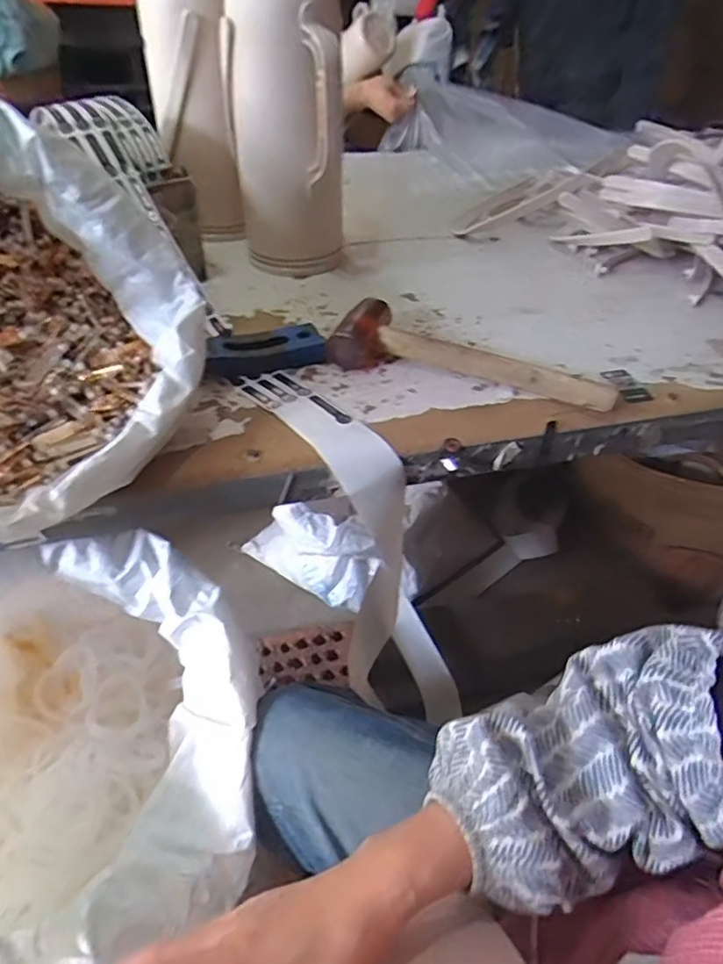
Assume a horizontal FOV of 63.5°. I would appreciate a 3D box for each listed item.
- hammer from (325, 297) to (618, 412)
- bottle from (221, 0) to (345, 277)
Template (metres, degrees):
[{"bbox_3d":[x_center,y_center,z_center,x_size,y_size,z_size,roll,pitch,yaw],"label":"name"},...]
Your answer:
[{"bbox_3d":[0.113,-0.130,0.598,0.286,0.046,0.084,13,43,9],"label":"hammer"},{"bbox_3d":[-0.091,-0.429,0.699,0.139,0.329,0.148,-1,43,-6],"label":"bottle"}]

